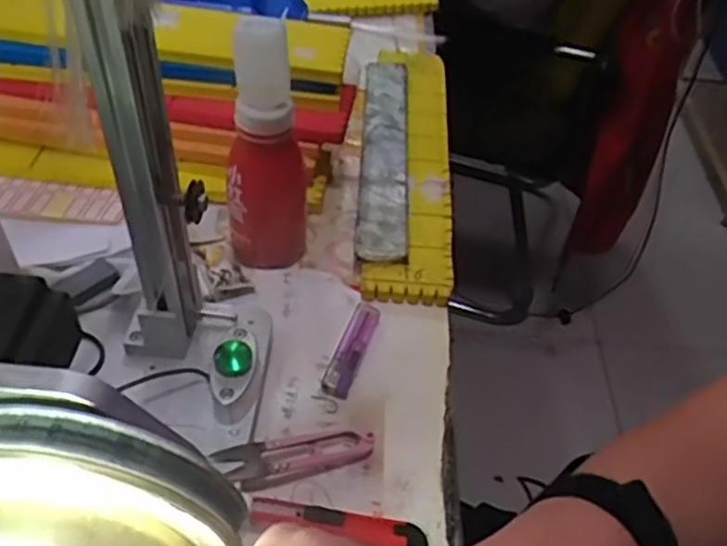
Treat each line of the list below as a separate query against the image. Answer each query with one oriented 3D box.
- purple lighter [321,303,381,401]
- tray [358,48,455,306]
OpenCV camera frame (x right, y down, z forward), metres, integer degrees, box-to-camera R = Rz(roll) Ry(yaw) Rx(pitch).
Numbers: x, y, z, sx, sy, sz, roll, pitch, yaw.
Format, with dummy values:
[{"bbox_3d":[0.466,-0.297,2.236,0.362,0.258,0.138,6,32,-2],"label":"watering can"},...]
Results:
[{"bbox_3d":[-0.007,0.051,0.501,0.019,0.009,0.081,17,47,10],"label":"purple lighter"},{"bbox_3d":[0.038,-0.105,0.645,0.077,0.024,0.337,5,47,-2],"label":"tray"}]

